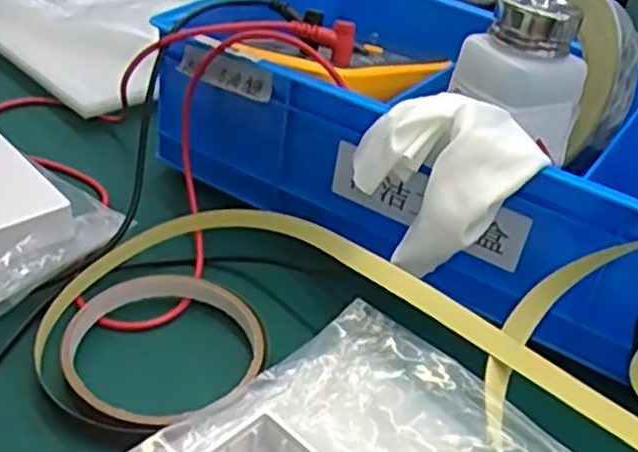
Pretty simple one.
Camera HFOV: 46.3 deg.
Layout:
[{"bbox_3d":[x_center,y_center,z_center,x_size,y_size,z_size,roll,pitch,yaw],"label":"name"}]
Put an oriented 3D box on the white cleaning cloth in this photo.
[{"bbox_3d":[0.053,-0.017,0.323,0.077,0.061,0.060,10,36,2],"label":"white cleaning cloth"}]

